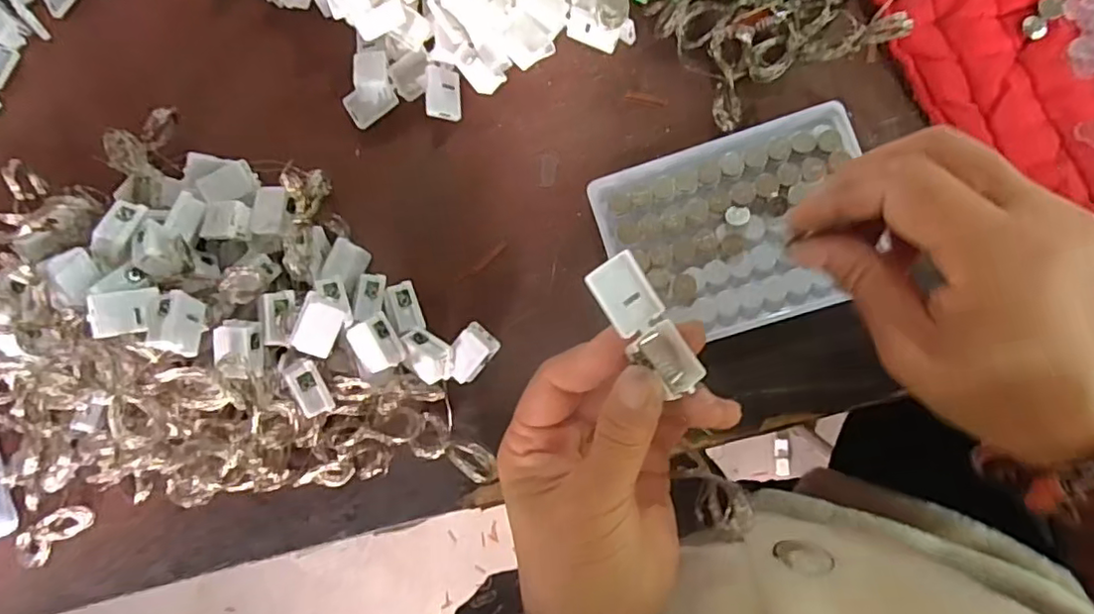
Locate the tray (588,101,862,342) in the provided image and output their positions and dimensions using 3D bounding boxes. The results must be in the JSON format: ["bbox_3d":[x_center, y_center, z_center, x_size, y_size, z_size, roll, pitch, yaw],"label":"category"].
[{"bbox_3d":[0.095,-0.037,0.304,0.125,0.016,0.093,-18,84,7],"label":"tray"}]

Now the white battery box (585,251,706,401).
[{"bbox_3d":[0.037,0.007,0.224,0.020,0.009,0.054,-36,92,5],"label":"white battery box"}]

